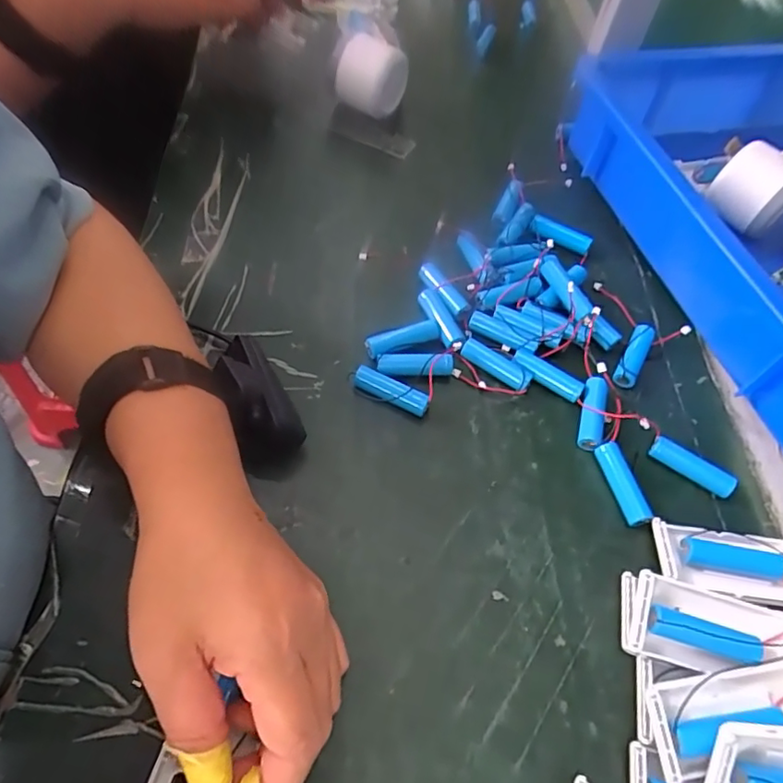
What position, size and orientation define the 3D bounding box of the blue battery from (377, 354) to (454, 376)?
[{"bbox_3d":[0.016,-0.019,0.361,0.049,0.011,0.012,3,57,-3],"label":"blue battery"}]

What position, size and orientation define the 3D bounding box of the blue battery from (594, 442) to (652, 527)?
[{"bbox_3d":[0.137,0.055,0.330,0.014,0.014,0.048,-11,59,-11],"label":"blue battery"}]

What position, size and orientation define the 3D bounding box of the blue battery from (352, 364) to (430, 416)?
[{"bbox_3d":[0.000,0.000,0.352,0.050,0.015,0.011,26,59,12],"label":"blue battery"}]

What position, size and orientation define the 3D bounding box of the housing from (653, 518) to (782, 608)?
[{"bbox_3d":[0.206,0.096,0.301,0.117,0.021,0.039,10,57,2],"label":"housing"}]

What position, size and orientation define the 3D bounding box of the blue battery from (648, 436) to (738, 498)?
[{"bbox_3d":[0.182,0.045,0.338,0.049,0.014,0.011,35,61,17],"label":"blue battery"}]

